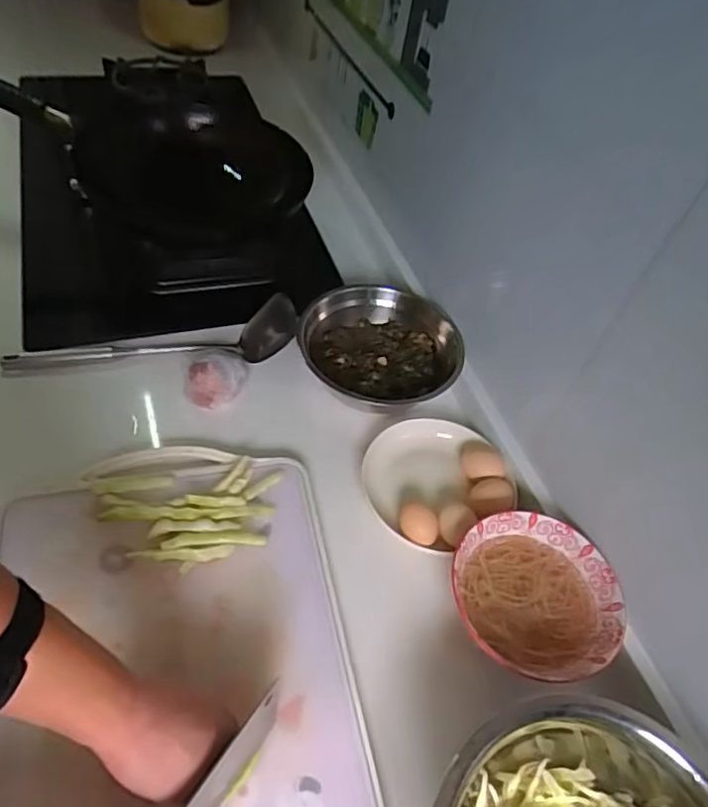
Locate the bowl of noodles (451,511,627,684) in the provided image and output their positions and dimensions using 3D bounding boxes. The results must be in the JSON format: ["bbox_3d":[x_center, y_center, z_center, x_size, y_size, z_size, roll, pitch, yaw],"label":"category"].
[{"bbox_3d":[0.177,0.196,0.593,0.159,0.065,0.156,5,50,-6],"label":"bowl of noodles"}]

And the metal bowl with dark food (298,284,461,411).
[{"bbox_3d":[0.032,-0.078,0.785,0.199,0.062,0.184,5,50,-6],"label":"metal bowl with dark food"}]

